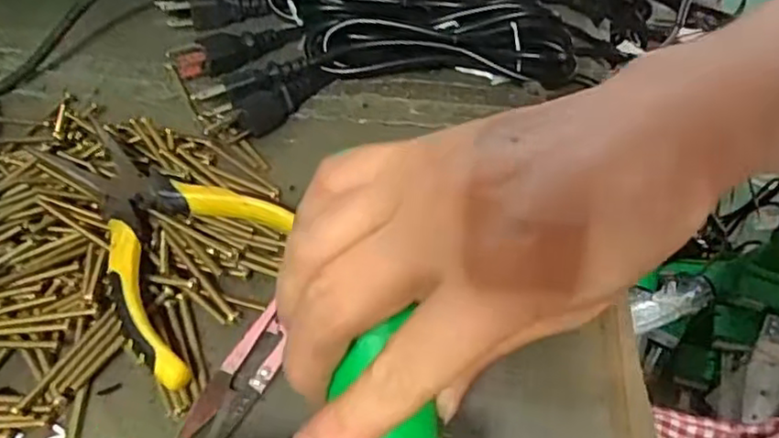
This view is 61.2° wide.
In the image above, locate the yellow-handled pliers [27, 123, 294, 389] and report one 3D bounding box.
[{"bbox_3d":[-0.119,0.012,0.302,0.122,0.030,0.094,20,51,17],"label":"yellow-handled pliers"}]

